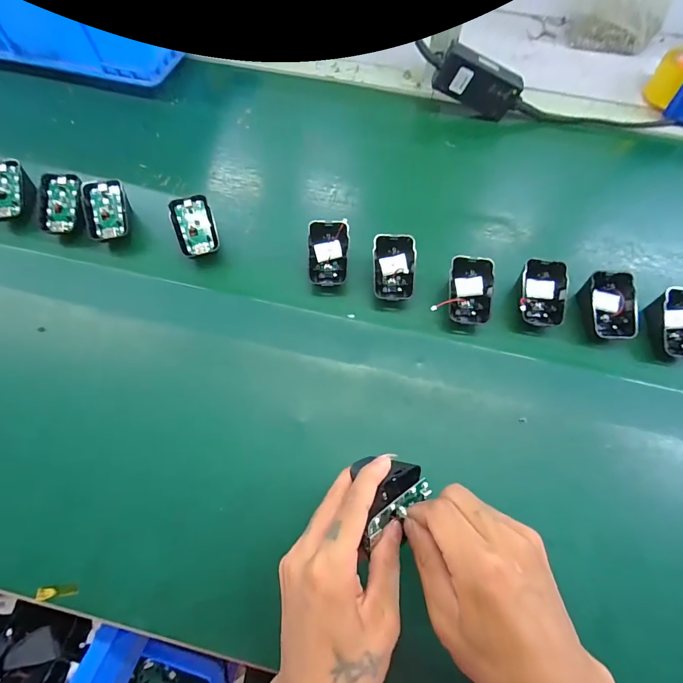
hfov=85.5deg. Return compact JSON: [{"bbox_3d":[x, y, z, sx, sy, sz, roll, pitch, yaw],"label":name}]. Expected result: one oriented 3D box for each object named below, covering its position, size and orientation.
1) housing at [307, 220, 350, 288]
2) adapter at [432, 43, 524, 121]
[{"bbox_3d":[-0.014,-0.096,0.404,0.045,0.016,0.068,1,97,-2],"label":"housing"},{"bbox_3d":[0.186,-0.354,0.506,0.117,0.055,0.025,15,64,-18],"label":"adapter"}]

